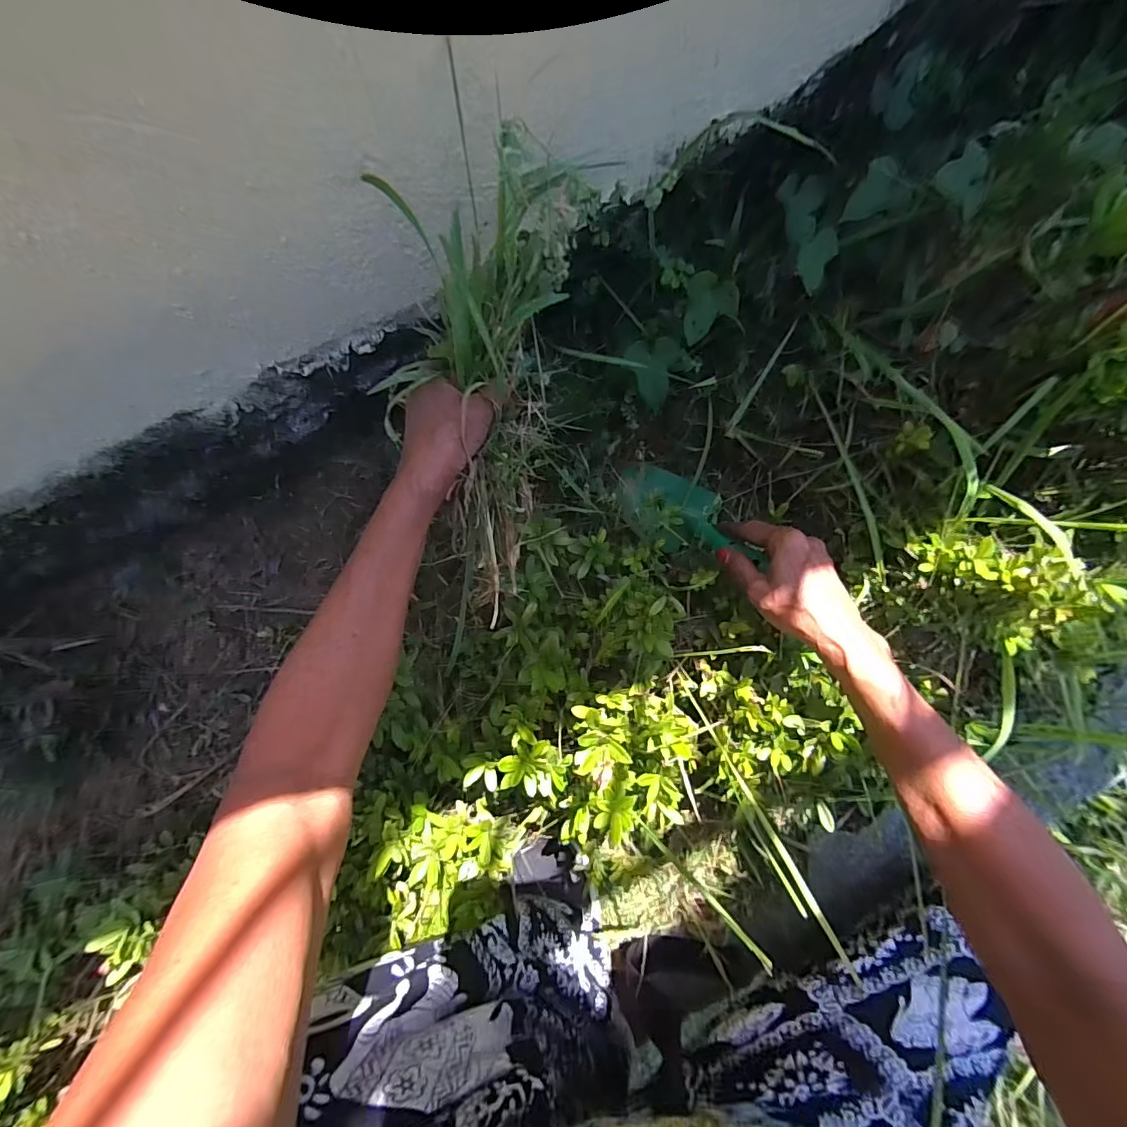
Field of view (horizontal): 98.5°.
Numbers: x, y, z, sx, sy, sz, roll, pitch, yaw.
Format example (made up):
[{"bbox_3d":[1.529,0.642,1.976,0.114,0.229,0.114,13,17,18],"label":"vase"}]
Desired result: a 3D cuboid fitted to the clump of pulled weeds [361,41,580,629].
[{"bbox_3d":[-0.060,-0.118,0.338,0.100,0.092,0.298,6,108,3],"label":"clump of pulled weeds"}]

